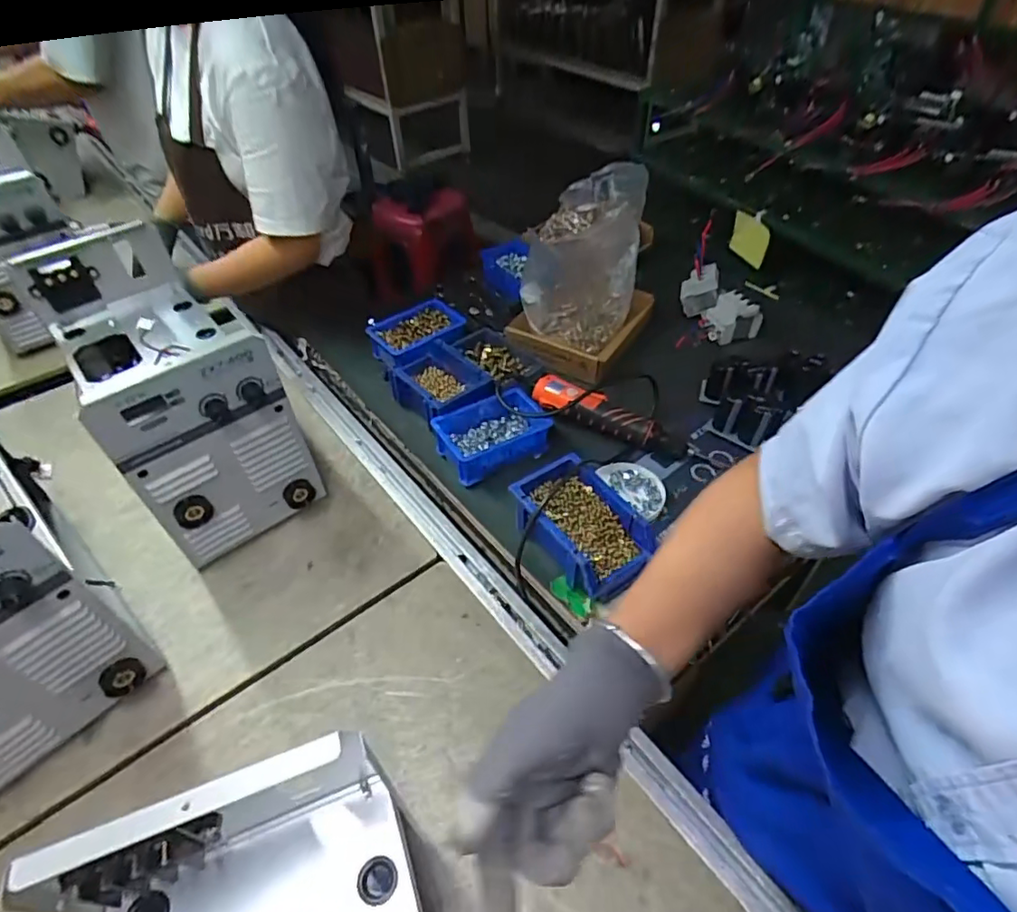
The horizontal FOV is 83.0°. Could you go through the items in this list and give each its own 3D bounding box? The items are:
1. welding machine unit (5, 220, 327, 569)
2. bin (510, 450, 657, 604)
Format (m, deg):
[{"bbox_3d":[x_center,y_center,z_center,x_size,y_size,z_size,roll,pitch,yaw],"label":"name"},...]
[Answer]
[{"bbox_3d":[-0.448,-0.104,0.756,0.179,0.241,0.417,-32,54,-25],"label":"welding machine unit"},{"bbox_3d":[0.083,0.088,0.679,0.110,0.074,0.161,-25,51,-20],"label":"bin"}]

